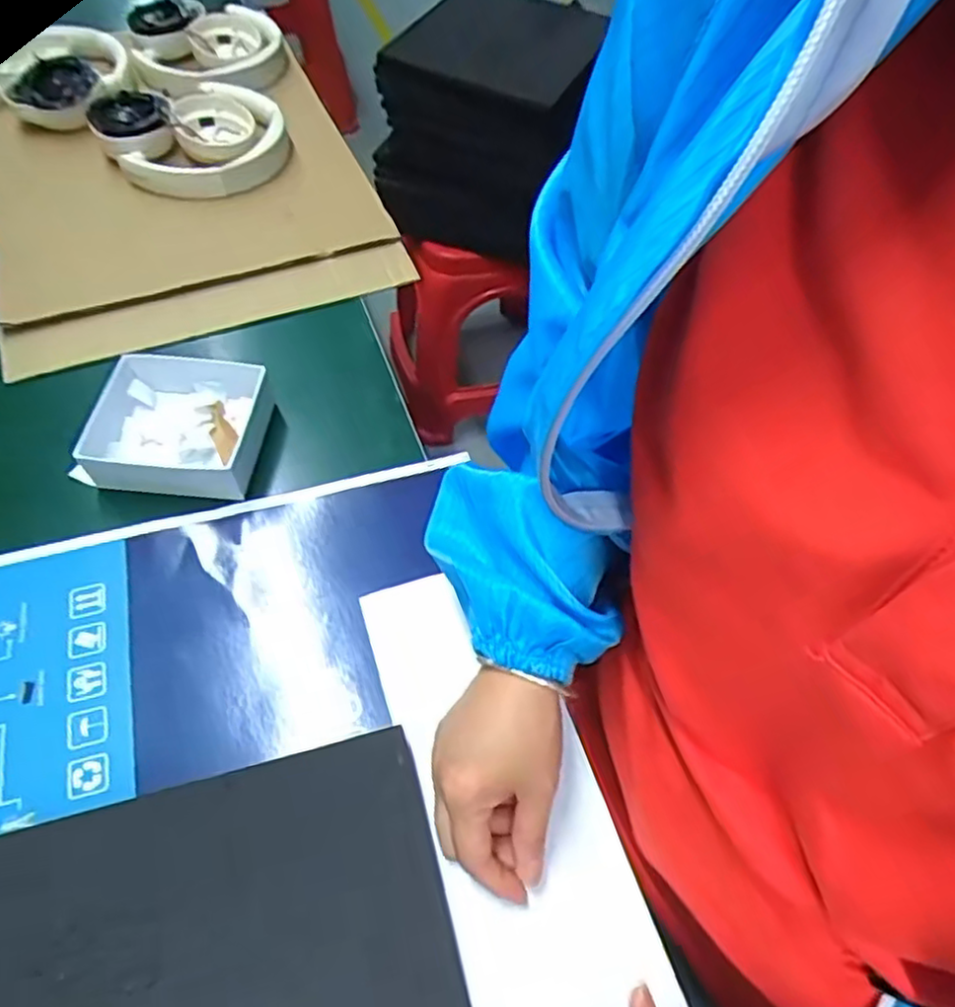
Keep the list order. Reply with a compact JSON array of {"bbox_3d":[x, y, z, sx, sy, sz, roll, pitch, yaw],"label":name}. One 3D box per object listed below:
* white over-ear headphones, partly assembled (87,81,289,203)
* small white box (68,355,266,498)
[{"bbox_3d":[-0.259,-0.342,0.655,0.163,0.044,0.151,-30,64,-20],"label":"white over-ear headphones, partly assembled"},{"bbox_3d":[-0.211,-0.054,0.486,0.108,0.034,0.094,2,58,-2],"label":"small white box"}]

